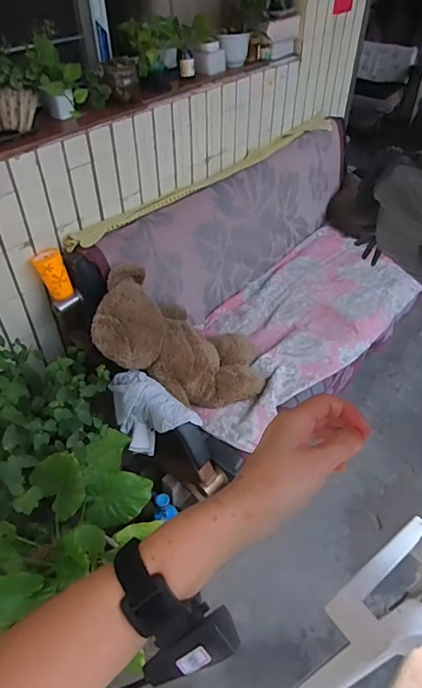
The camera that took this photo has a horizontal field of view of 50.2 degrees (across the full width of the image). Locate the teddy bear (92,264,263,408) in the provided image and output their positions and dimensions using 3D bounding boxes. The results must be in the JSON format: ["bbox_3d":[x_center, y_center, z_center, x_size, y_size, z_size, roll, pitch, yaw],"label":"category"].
[{"bbox_3d":[-0.104,-0.006,1.464,0.184,0.609,0.332,-43,38,26],"label":"teddy bear"}]

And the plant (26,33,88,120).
[{"bbox_3d":[-0.404,-0.699,1.192,0.125,0.189,0.153,-12,45,-5],"label":"plant"}]

